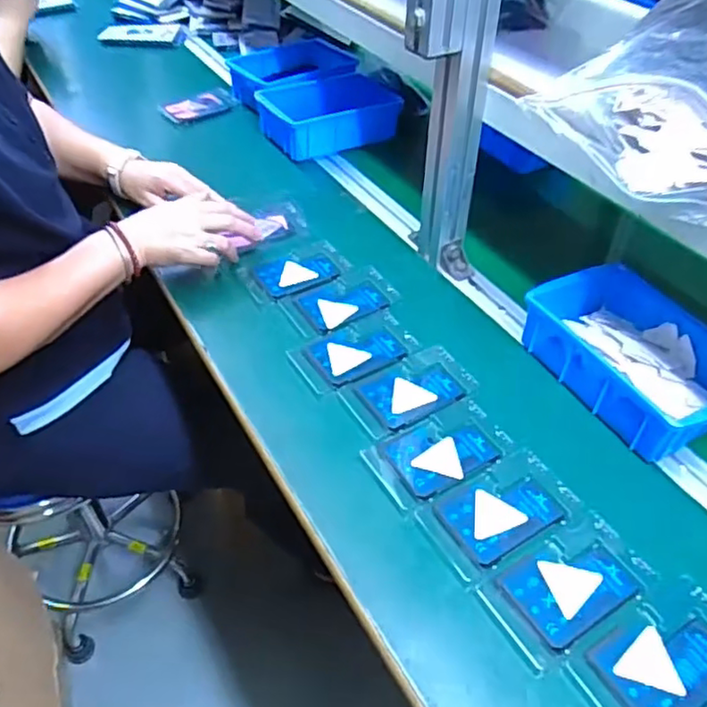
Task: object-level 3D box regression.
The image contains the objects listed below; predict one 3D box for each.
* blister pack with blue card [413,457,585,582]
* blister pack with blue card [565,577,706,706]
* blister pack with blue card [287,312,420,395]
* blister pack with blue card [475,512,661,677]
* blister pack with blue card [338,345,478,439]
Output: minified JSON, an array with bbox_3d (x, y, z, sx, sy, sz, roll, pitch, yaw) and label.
[{"bbox_3d":[0.122,0.130,0.522,0.122,0.006,0.071,-22,49,-23],"label":"blister pack with blue card"},{"bbox_3d":[0.219,0.214,0.438,0.125,0.004,0.070,-21,49,-22],"label":"blister pack with blue card"},{"bbox_3d":[0.001,-0.005,0.660,0.125,0.007,0.073,-21,49,-22],"label":"blister pack with blue card"},{"bbox_3d":[0.164,0.175,0.477,0.126,0.004,0.072,-22,49,-23],"label":"blister pack with blue card"},{"bbox_3d":[0.056,0.035,0.624,0.129,0.010,0.075,-23,50,-23],"label":"blister pack with blue card"}]

